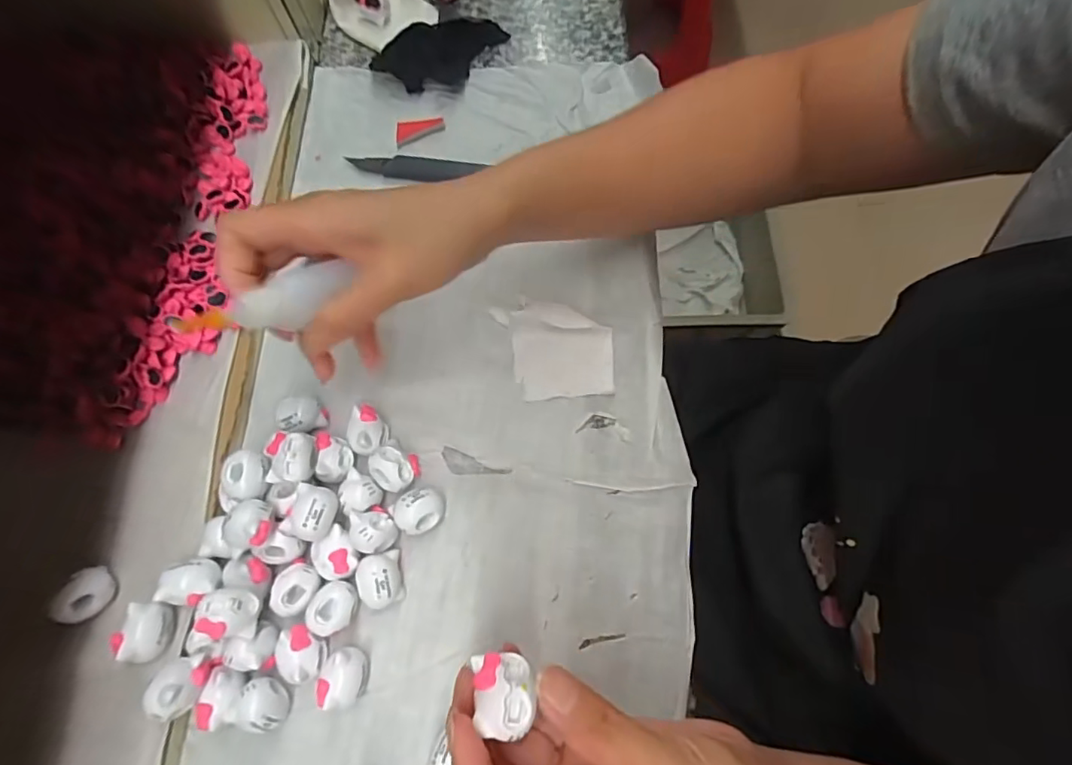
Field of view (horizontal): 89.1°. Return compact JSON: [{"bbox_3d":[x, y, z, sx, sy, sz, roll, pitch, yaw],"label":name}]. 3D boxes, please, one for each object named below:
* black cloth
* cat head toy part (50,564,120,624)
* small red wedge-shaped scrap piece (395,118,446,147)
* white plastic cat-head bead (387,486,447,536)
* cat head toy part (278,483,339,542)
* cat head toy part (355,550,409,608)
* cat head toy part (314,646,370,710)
[{"bbox_3d":[-0.067,-0.232,0.383,0.095,0.025,0.039,-11,70,-2],"label":"black cloth"},{"bbox_3d":[-0.215,0.102,0.262,0.019,0.018,0.023,43,77,15],"label":"cat head toy part"},{"bbox_3d":[-0.080,-0.172,0.367,0.034,0.004,0.017,-24,71,-7],"label":"small red wedge-shaped scrap piece"},{"bbox_3d":[-0.060,0.066,0.281,0.025,0.020,0.021,-35,73,-10],"label":"white plastic cat-head bead"},{"bbox_3d":[-0.110,0.064,0.265,0.023,0.013,0.026,16,72,7],"label":"cat head toy part"},{"bbox_3d":[-0.077,0.098,0.270,0.021,0.019,0.025,-12,70,-3],"label":"cat head toy part"},{"bbox_3d":[-0.090,0.138,0.256,0.019,0.019,0.023,6,71,4],"label":"cat head toy part"}]

